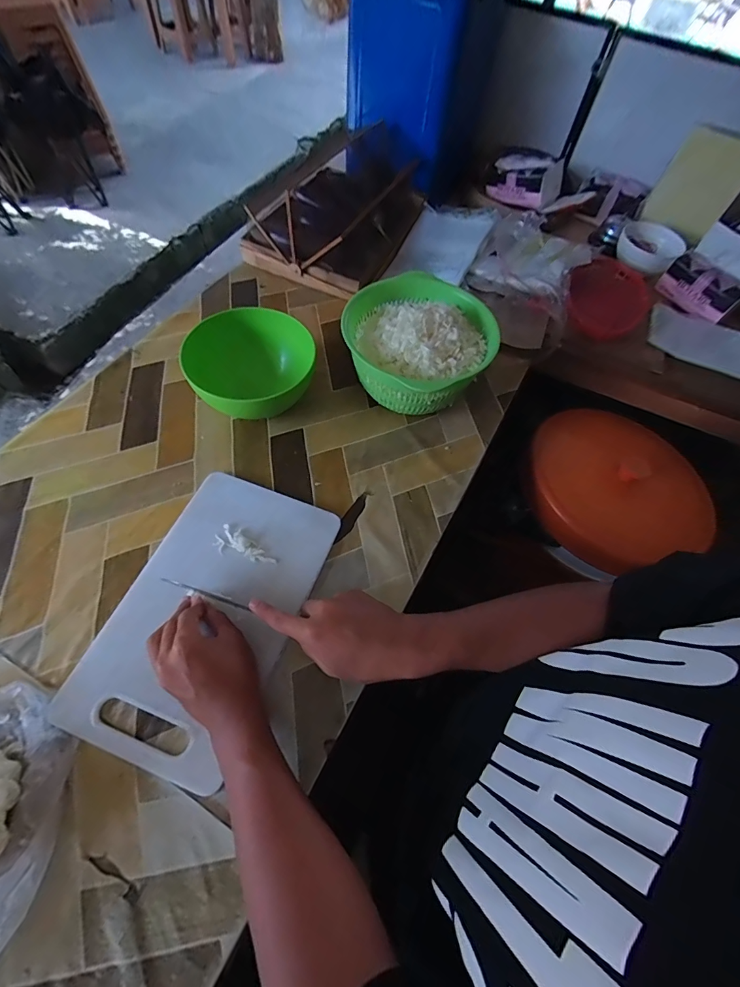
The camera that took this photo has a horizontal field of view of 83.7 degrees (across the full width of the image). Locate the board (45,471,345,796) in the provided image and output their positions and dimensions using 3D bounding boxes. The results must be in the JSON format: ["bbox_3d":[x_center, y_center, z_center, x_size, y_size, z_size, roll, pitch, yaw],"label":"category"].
[{"bbox_3d":[-0.185,0.133,0.491,0.191,0.013,0.326,21,62,4],"label":"board"}]

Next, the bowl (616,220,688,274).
[{"bbox_3d":[0.586,-0.519,0.870,0.123,0.046,0.135,2,59,-3],"label":"bowl"}]

